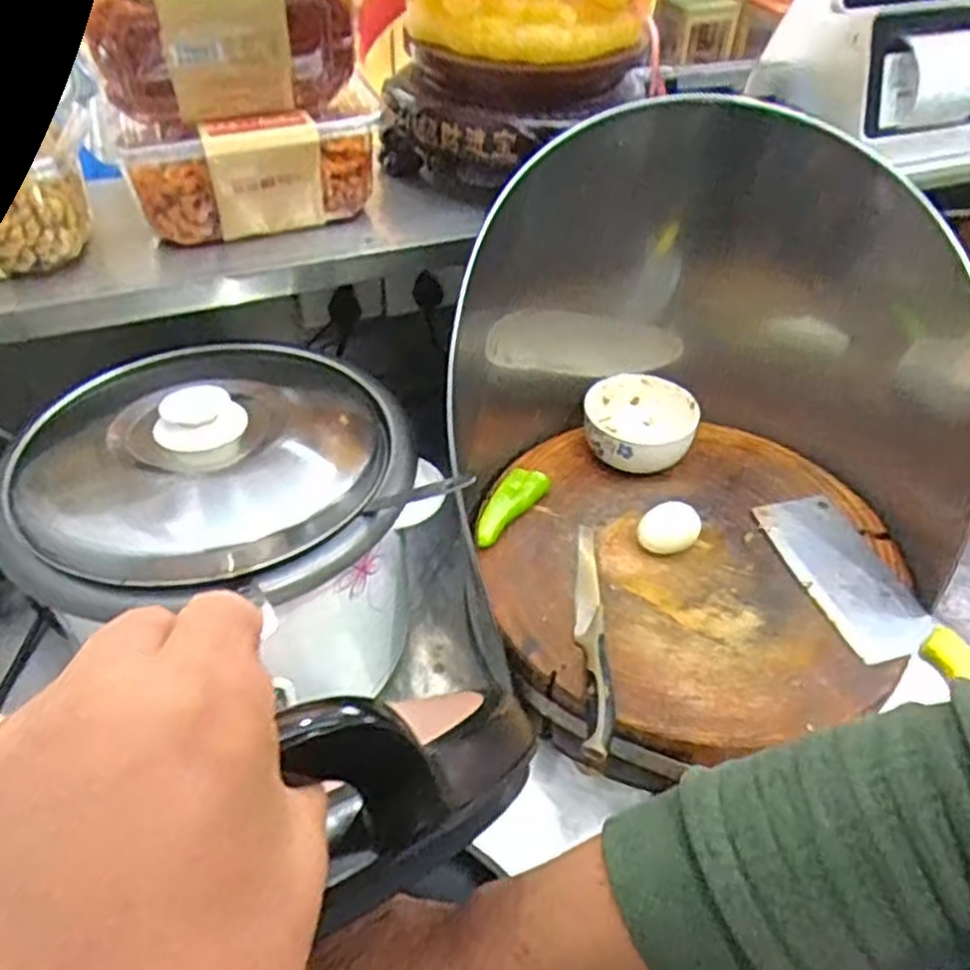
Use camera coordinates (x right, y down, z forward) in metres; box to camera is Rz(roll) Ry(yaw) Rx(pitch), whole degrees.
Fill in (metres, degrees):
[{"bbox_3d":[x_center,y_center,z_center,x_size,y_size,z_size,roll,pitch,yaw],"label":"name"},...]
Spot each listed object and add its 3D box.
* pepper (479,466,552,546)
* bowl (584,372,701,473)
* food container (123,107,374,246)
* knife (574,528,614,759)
[{"bbox_3d":[0.021,0.020,0.707,0.037,0.020,0.095,23,48,21],"label":"pepper"},{"bbox_3d":[0.148,-0.055,0.765,0.099,0.052,0.102,1,44,-1],"label":"bowl"},{"bbox_3d":[-0.168,-0.235,0.605,0.189,0.080,0.054,-17,47,-19],"label":"food container"},{"bbox_3d":[0.083,0.108,0.618,0.022,0.024,0.218,4,44,2],"label":"knife"}]

